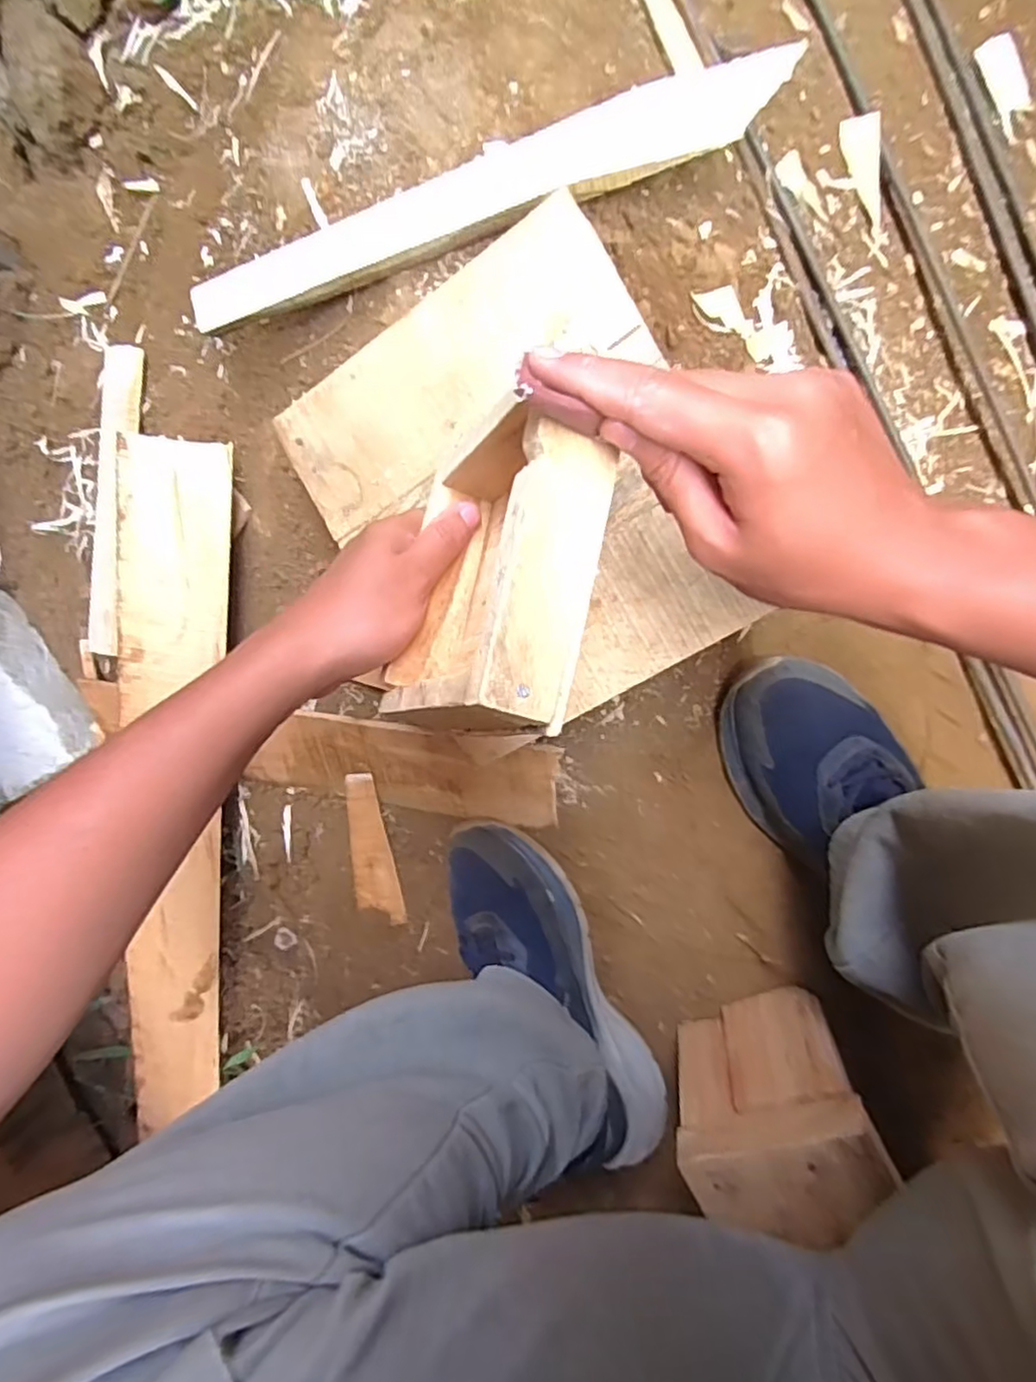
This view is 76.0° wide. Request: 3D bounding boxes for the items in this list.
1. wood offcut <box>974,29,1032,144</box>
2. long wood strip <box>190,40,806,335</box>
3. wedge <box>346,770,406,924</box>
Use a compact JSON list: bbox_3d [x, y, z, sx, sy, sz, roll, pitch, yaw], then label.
[{"bbox_3d":[0.356,-0.439,0.482,0.027,0.009,0.068,-23,91,9],"label":"wood offcut"},{"bbox_3d":[-0.033,-0.332,0.448,0.417,0.020,0.058,-15,92,9],"label":"long wood strip"},{"bbox_3d":[-0.137,0.148,0.610,0.039,0.008,0.151,-9,105,-2],"label":"wedge"}]

